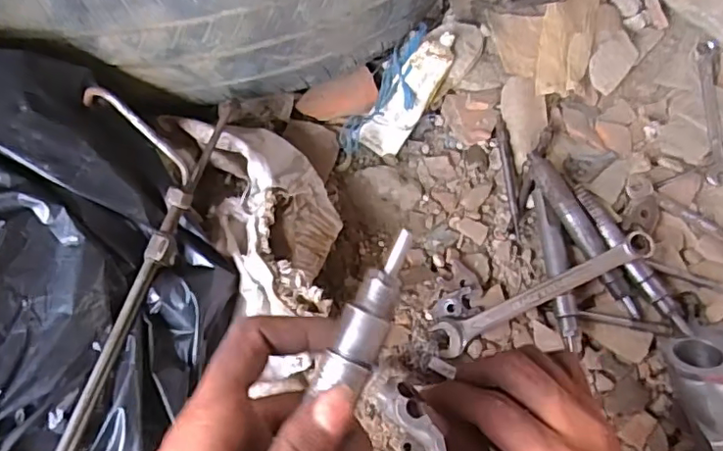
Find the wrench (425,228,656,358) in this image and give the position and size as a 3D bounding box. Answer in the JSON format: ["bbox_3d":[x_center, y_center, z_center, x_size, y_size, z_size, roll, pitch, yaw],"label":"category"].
[{"bbox_3d":[0.160,0.060,0.497,0.203,0.010,0.030,-25,63,2],"label":"wrench"}]

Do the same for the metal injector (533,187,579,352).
[{"bbox_3d":[0.176,0.037,0.515,0.018,0.024,0.145,-5,76,-2],"label":"metal injector"}]

